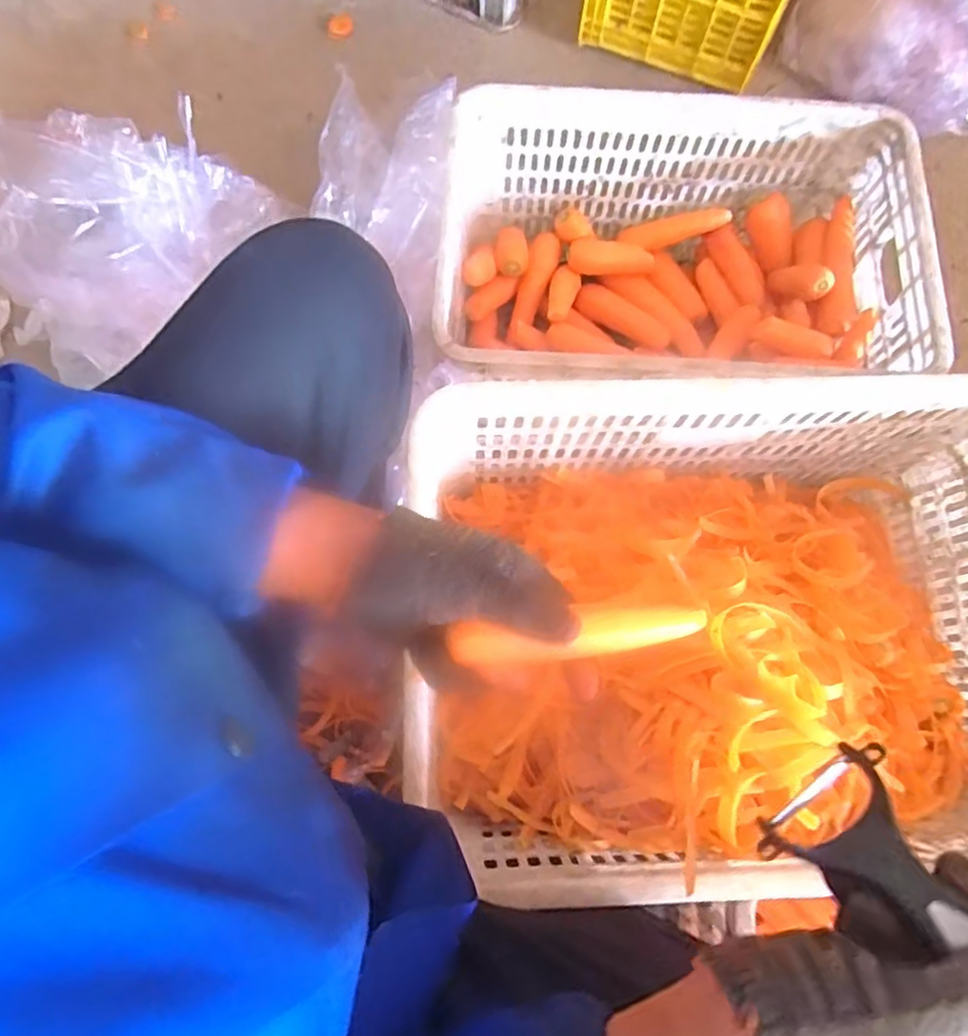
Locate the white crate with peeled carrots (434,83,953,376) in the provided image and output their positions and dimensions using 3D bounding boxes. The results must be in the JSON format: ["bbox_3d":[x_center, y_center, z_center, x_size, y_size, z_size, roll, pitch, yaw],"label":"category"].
[{"bbox_3d":[0.218,-0.286,0.766,0.514,0.223,0.349,2,75,1],"label":"white crate with peeled carrots"}]

